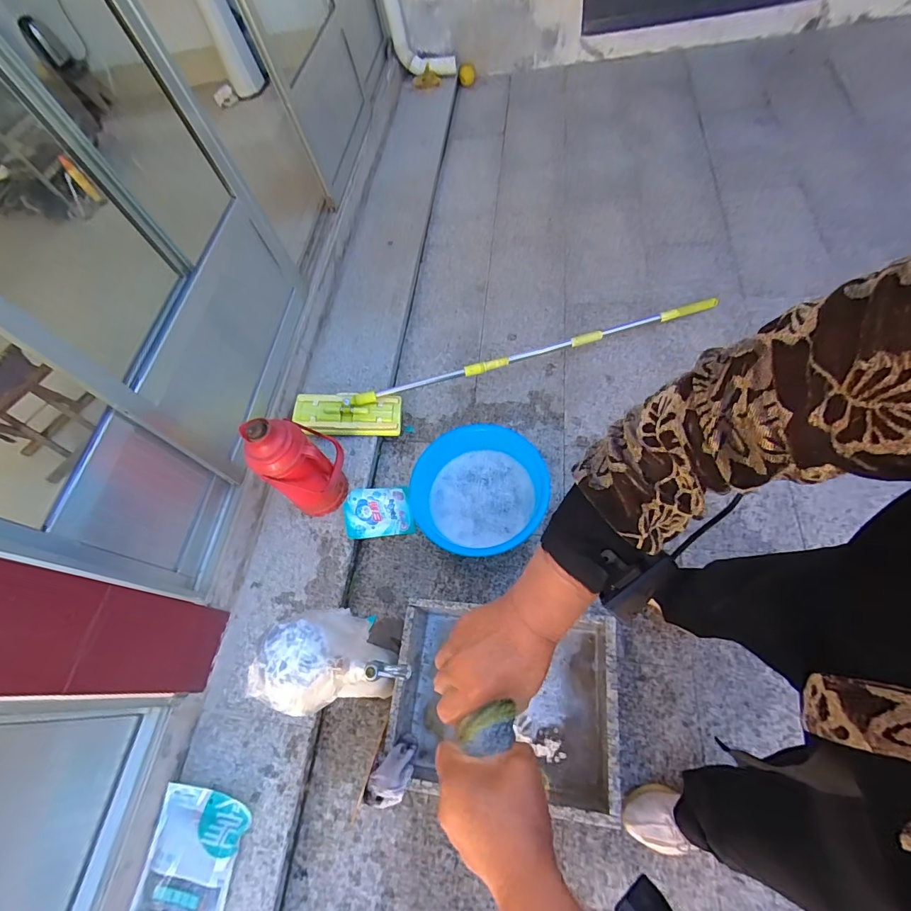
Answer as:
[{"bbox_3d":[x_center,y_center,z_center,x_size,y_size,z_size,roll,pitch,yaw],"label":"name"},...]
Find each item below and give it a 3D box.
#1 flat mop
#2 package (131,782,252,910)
[{"bbox_3d":[0.195,-0.285,1.426,1.425,0.135,0.202,-17,60,2],"label":"flat mop"},{"bbox_3d":[-0.570,0.901,0.917,0.198,0.024,0.324,8,64,6],"label":"package"}]

